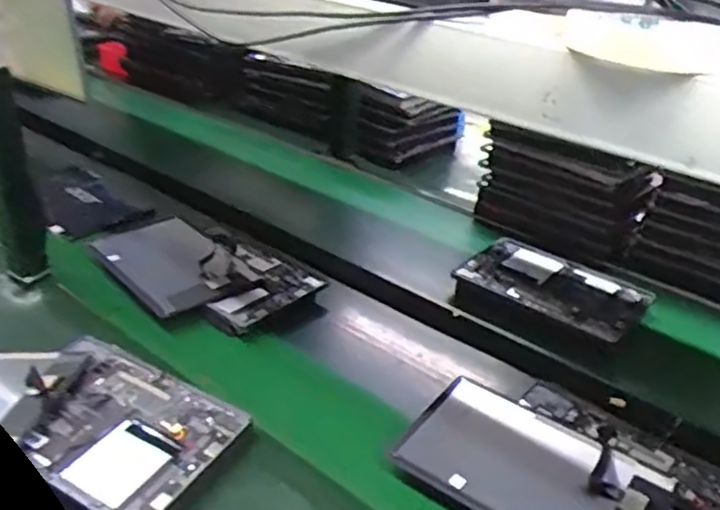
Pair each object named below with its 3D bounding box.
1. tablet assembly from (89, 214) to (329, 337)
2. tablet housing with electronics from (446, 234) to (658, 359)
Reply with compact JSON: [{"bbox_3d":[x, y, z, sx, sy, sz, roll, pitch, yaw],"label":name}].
[{"bbox_3d":[-0.246,0.017,1.020,0.360,0.033,0.228,25,36,33],"label":"tablet assembly"},{"bbox_3d":[0.277,0.054,1.000,0.254,0.039,0.192,23,35,30],"label":"tablet housing with electronics"}]

